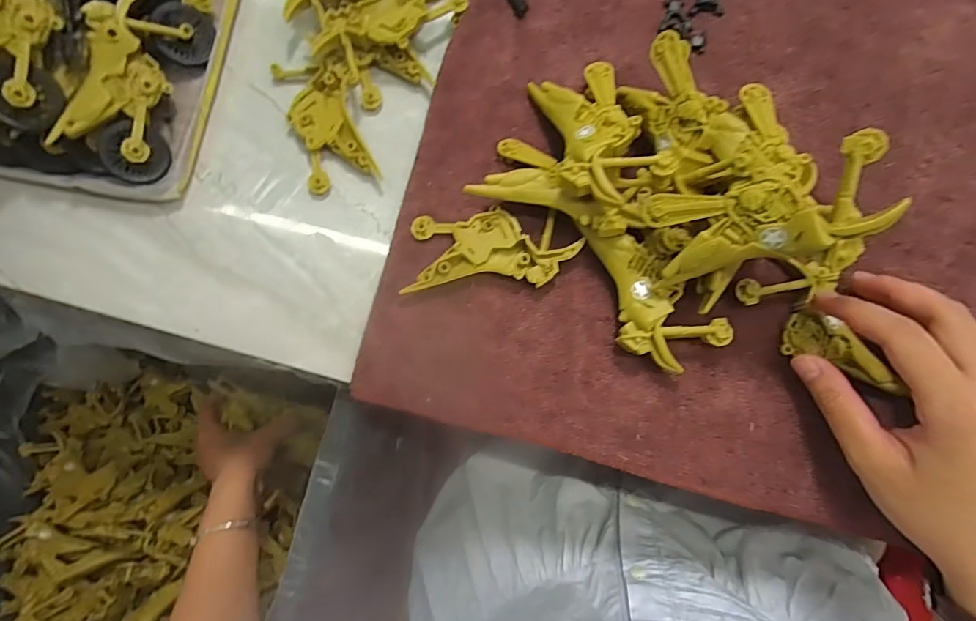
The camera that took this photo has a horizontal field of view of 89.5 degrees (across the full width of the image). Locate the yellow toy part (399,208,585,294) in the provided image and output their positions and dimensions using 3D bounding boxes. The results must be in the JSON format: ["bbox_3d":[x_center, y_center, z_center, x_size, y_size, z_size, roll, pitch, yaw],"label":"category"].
[{"bbox_3d":[0.003,-0.036,0.291,0.097,0.010,0.045,-1,84,5],"label":"yellow toy part"}]

